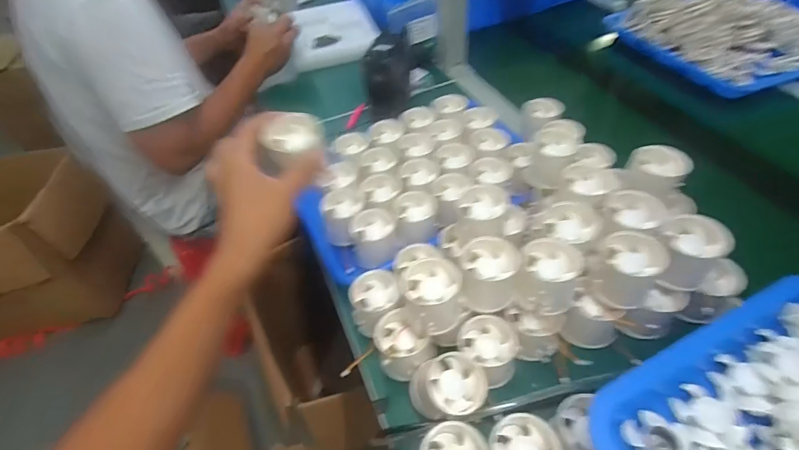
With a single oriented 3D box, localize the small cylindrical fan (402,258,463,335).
[{"bbox_3d":[0.032,0.073,0.404,0.053,0.060,0.057,-3,49,3],"label":"small cylindrical fan"}]

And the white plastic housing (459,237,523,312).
[{"bbox_3d":[0.086,0.052,0.413,0.053,0.065,0.051,-3,49,3],"label":"white plastic housing"}]

